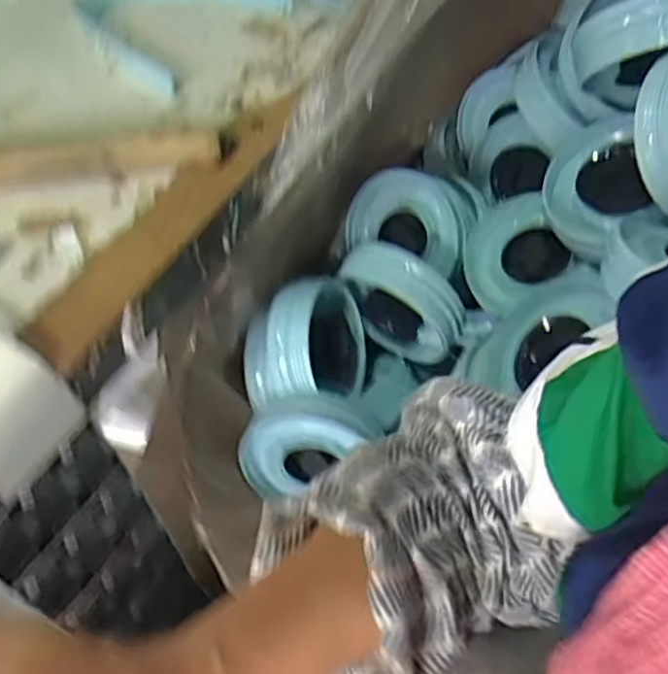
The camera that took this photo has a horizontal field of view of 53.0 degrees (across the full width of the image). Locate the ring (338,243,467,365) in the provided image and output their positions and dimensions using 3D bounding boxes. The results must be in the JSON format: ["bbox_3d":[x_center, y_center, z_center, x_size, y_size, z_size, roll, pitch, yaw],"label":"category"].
[{"bbox_3d":[0.066,-0.024,0.662,0.119,0.135,0.035,25,56,23],"label":"ring"}]

